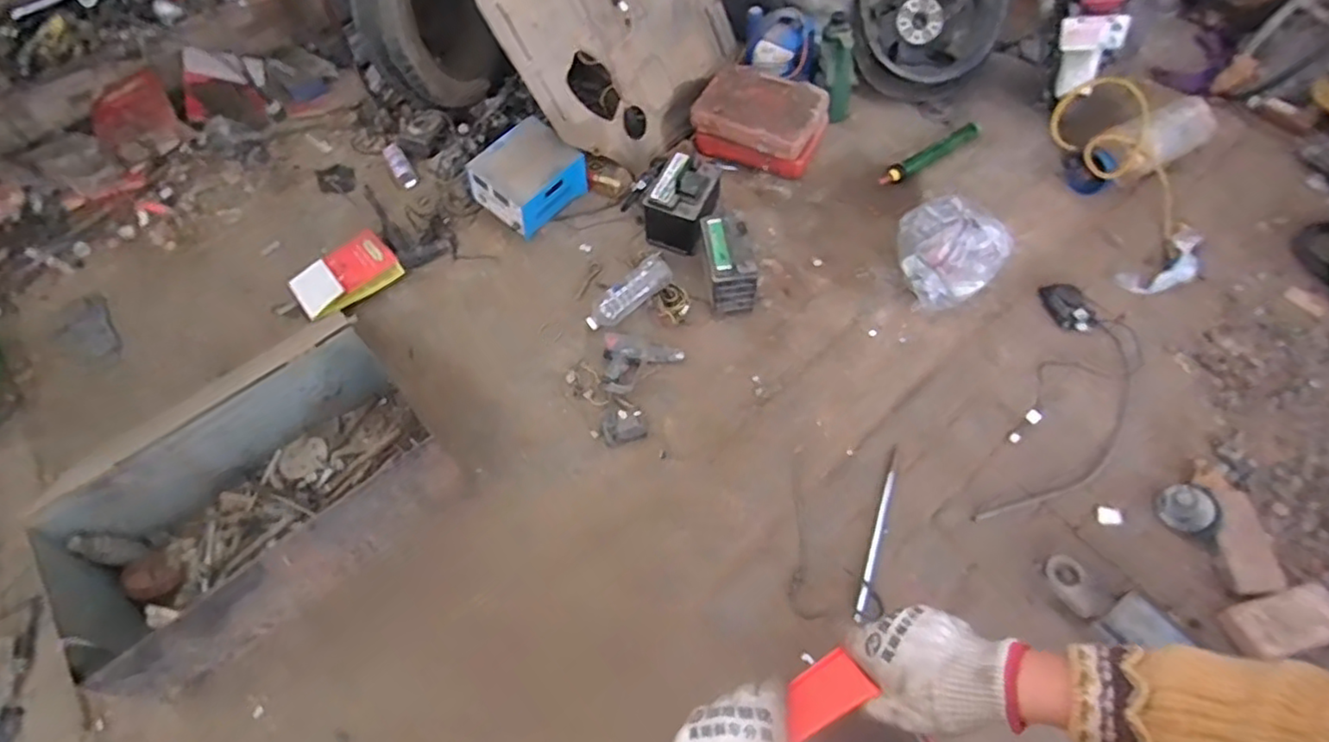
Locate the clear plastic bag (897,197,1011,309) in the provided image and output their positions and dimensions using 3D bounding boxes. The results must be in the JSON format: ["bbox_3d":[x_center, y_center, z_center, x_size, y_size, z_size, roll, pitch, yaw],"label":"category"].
[{"bbox_3d":[0.758,-0.347,1.758,0.252,0.158,0.305,-33,64,-17],"label":"clear plastic bag"}]

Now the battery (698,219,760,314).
[{"bbox_3d":[0.171,-0.298,1.755,0.129,0.217,0.216,-9,59,-5],"label":"battery"}]

